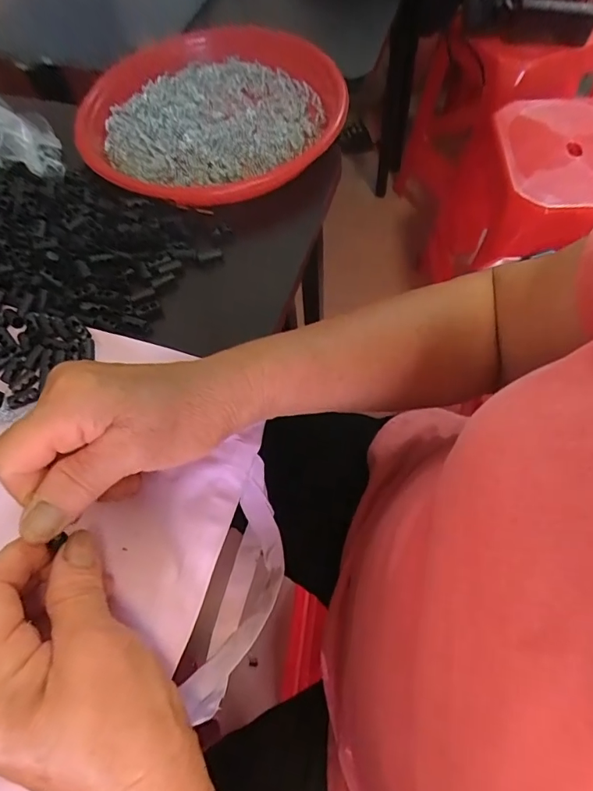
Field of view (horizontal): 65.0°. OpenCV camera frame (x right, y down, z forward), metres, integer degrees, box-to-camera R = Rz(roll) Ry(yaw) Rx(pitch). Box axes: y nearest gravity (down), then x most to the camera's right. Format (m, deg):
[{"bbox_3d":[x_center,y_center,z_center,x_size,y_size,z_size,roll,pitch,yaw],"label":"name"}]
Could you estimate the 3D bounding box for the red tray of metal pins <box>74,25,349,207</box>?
[{"bbox_3d":[-0.074,-0.257,0.418,0.228,0.036,0.219,-6,61,0],"label":"red tray of metal pins"}]

